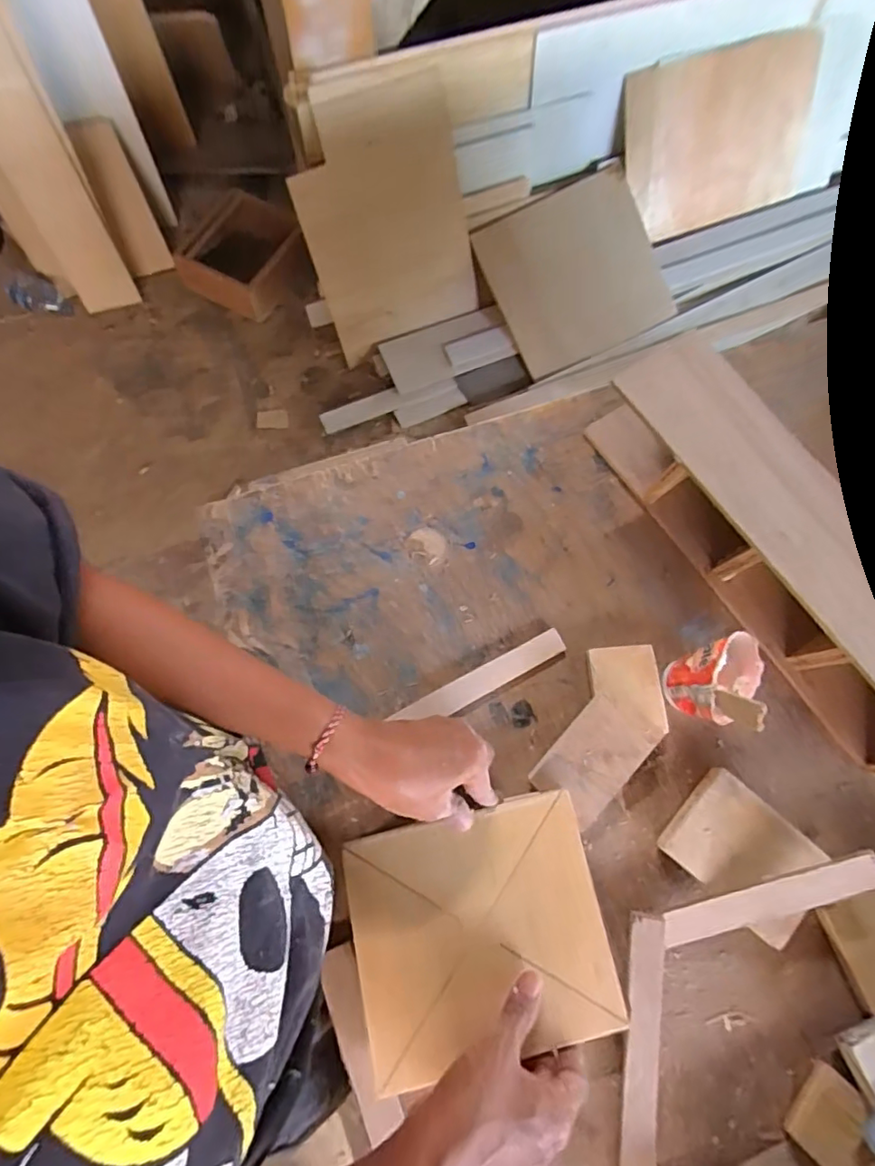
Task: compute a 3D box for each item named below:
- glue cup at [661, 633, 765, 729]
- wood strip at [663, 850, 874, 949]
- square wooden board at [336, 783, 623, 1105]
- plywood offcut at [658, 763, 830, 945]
[{"bbox_3d":[0.207,0.072,0.412,0.059,0.068,0.045,-33,79,-10],"label":"glue cup"},{"bbox_3d":[0.234,0.223,0.382,0.152,0.008,0.024,-21,77,6],"label":"wood strip"},{"bbox_3d":[0.028,0.234,0.367,0.165,0.022,0.146,-12,75,-2],"label":"square wooden board"},{"bbox_3d":[0.230,0.203,0.409,0.106,0.022,0.077,41,76,8],"label":"plywood offcut"}]

